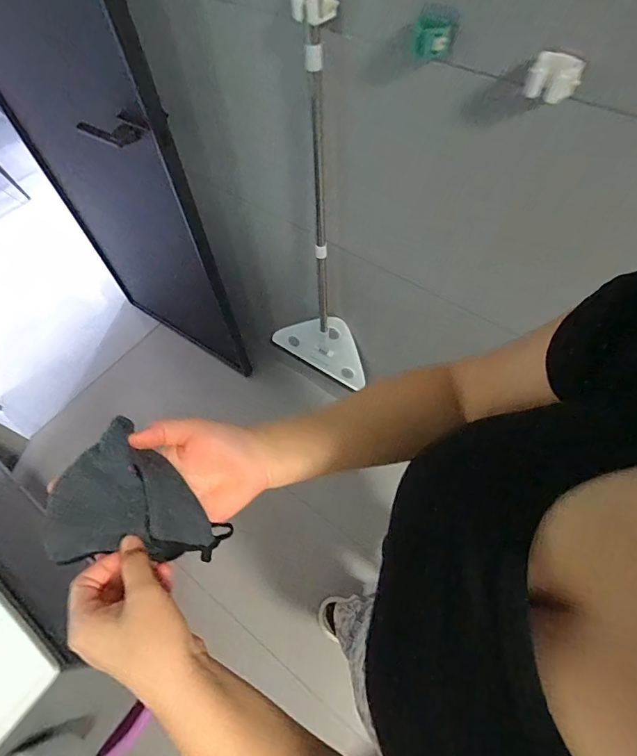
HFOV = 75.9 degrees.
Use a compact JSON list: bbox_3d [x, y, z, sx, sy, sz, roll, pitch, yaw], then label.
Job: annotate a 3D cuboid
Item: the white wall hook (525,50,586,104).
[{"bbox_3d":[0.262,-0.334,0.455,0.049,0.038,0.035,16,63,11],"label":"white wall hook"}]

